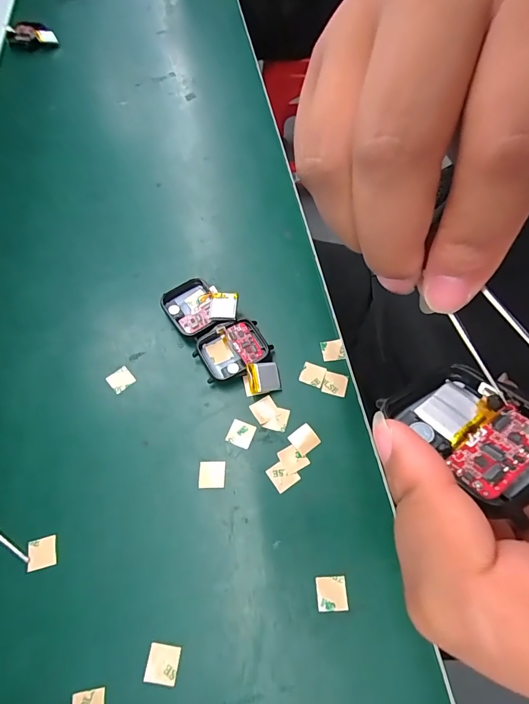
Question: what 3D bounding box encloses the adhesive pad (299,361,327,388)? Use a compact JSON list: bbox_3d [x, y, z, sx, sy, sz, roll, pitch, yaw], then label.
[{"bbox_3d":[0.032,0.015,0.258,0.015,0.004,0.015,18,64,12],"label":"adhesive pad"}]

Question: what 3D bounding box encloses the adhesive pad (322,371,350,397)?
[{"bbox_3d":[0.047,0.021,0.255,0.016,0.004,0.015,16,67,10],"label":"adhesive pad"}]

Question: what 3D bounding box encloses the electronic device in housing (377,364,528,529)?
[{"bbox_3d":[0.062,0.023,0.115,0.032,0.011,0.046,-26,43,-11],"label":"electronic device in housing"}]

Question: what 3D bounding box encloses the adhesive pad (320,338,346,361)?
[{"bbox_3d":[0.047,-0.002,0.265,0.015,0.004,0.015,-9,63,-2],"label":"adhesive pad"}]

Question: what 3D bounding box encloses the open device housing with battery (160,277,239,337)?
[{"bbox_3d":[-0.046,-0.033,0.278,0.047,0.017,0.047,-29,65,-12],"label":"open device housing with battery"}]

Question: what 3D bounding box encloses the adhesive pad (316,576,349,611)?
[{"bbox_3d":[0.035,0.125,0.200,0.015,0.004,0.015,-4,63,0],"label":"adhesive pad"}]

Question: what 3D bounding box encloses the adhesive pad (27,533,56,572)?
[{"bbox_3d":[-0.124,0.111,0.214,0.015,0.004,0.015,-15,63,-5],"label":"adhesive pad"}]

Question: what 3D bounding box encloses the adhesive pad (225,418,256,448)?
[{"bbox_3d":[-0.015,0.050,0.240,0.015,0.004,0.015,20,66,12],"label":"adhesive pad"}]

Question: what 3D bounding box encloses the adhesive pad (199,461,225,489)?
[{"bbox_3d":[-0.031,0.073,0.230,0.015,0.004,0.016,-2,63,1],"label":"adhesive pad"}]

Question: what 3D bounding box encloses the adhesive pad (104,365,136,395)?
[{"bbox_3d":[-0.098,0.018,0.261,0.016,0.004,0.017,-39,68,-16],"label":"adhesive pad"}]

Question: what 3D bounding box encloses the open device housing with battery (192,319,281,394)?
[{"bbox_3d":[-0.017,0.006,0.259,0.045,0.012,0.055,-27,65,-11],"label":"open device housing with battery"}]

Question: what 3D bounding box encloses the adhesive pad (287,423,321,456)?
[{"bbox_3d":[0.024,0.053,0.237,0.016,0.004,0.015,-34,67,-14],"label":"adhesive pad"}]

